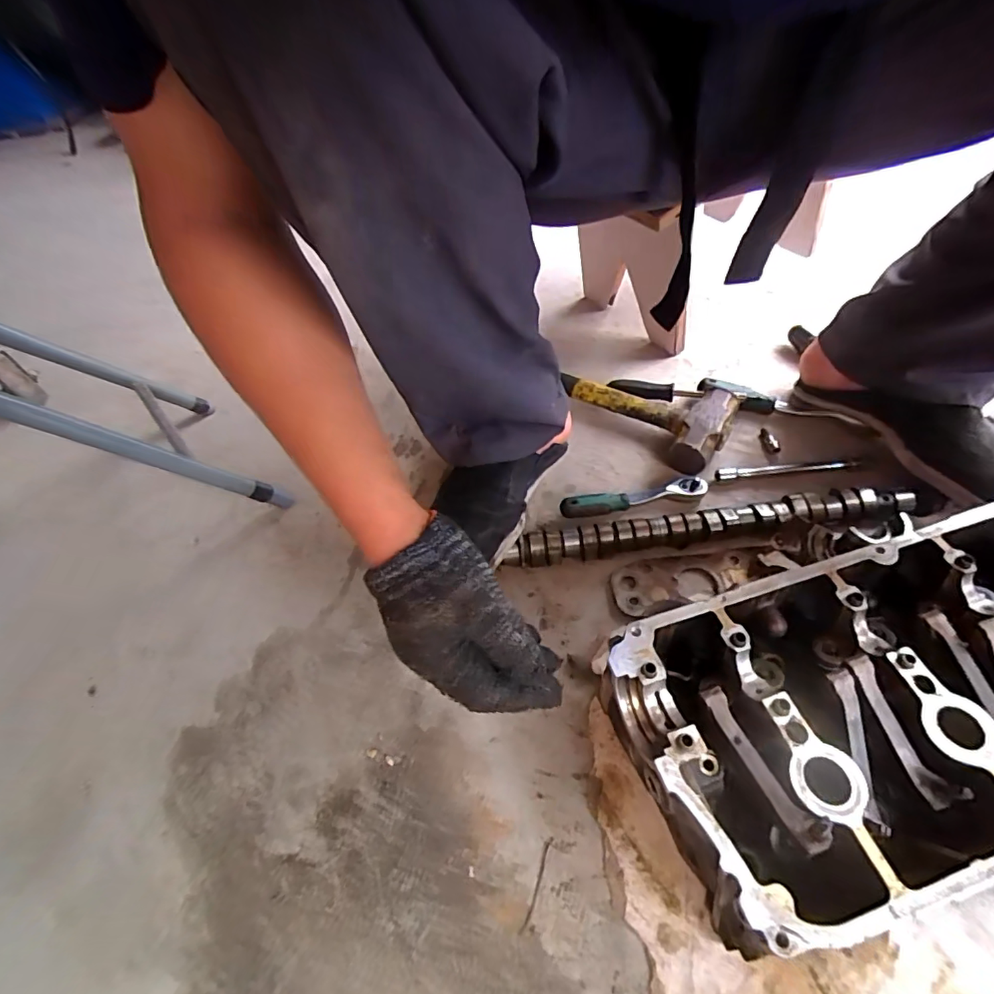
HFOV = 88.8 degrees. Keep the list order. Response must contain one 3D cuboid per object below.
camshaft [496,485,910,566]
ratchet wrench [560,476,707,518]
[{"bbox_3d":[0.201,0.030,0.489,0.379,0.032,0.030,-7,52,0],"label":"camshaft"},{"bbox_3d":[0.140,0.000,0.527,0.151,0.023,0.024,-12,52,-3],"label":"ratchet wrench"}]

